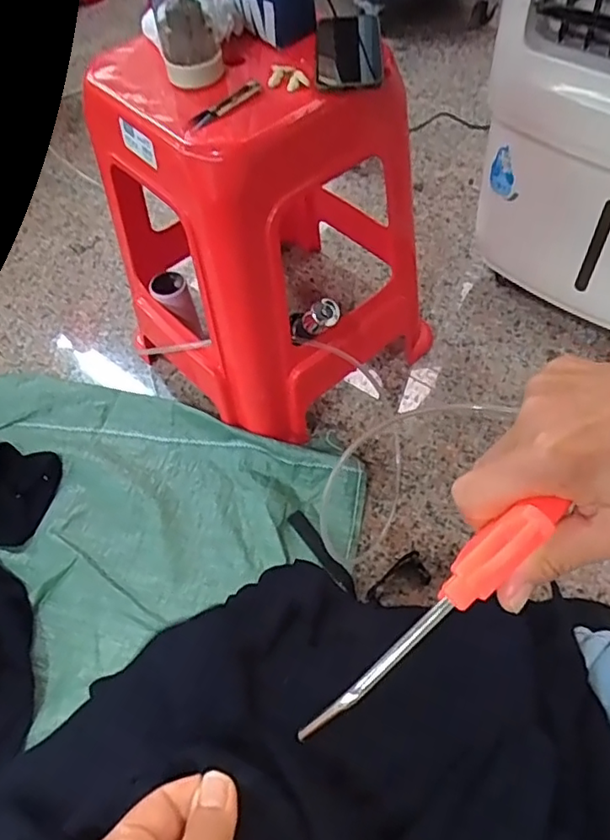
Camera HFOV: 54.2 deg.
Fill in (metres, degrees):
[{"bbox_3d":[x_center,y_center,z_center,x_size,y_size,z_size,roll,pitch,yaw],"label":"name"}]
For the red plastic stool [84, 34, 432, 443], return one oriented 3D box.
[{"bbox_3d":[-0.042,-0.272,0.905,0.397,0.502,0.397,-37,61,-19],"label":"red plastic stool"}]

